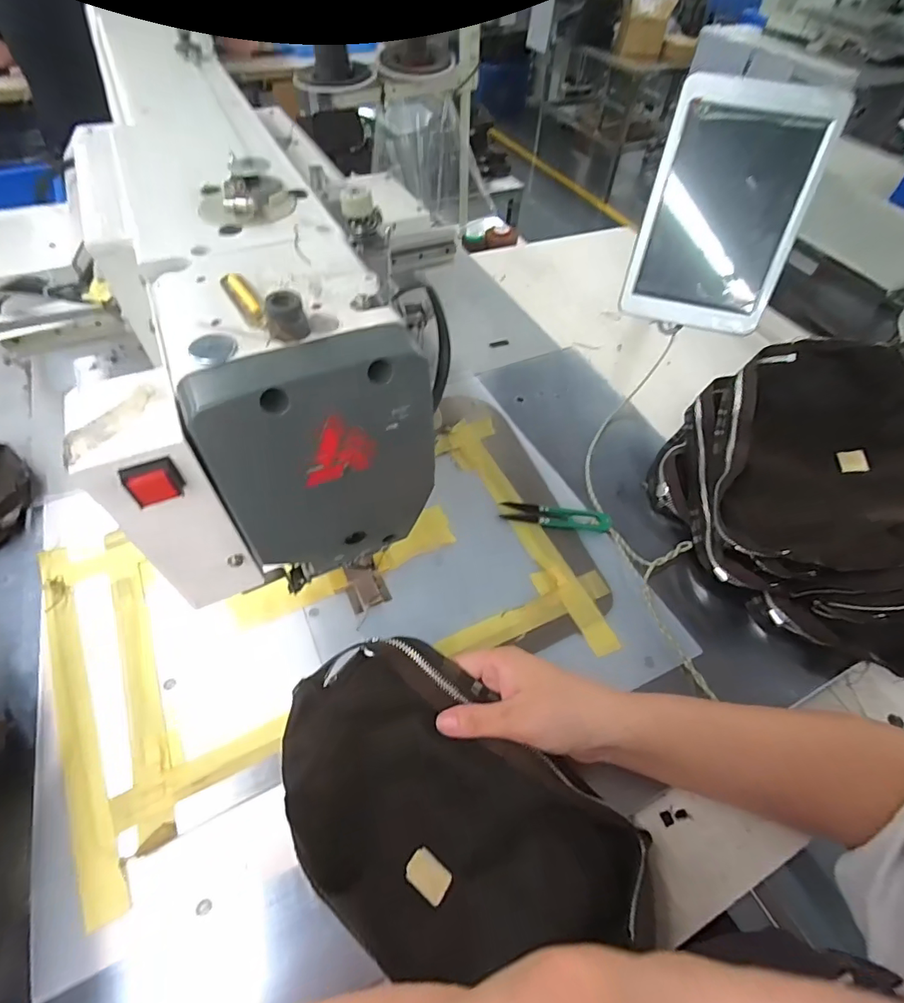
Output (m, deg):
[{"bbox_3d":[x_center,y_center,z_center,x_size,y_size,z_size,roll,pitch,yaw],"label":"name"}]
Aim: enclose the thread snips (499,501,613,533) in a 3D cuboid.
[{"bbox_3d":[0.101,0.015,0.477,0.103,0.010,0.026,9,54,3],"label":"thread snips"}]

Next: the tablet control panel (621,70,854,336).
[{"bbox_3d":[0.280,-0.295,0.504,0.149,0.216,0.030,13,31,6],"label":"tablet control panel"}]

